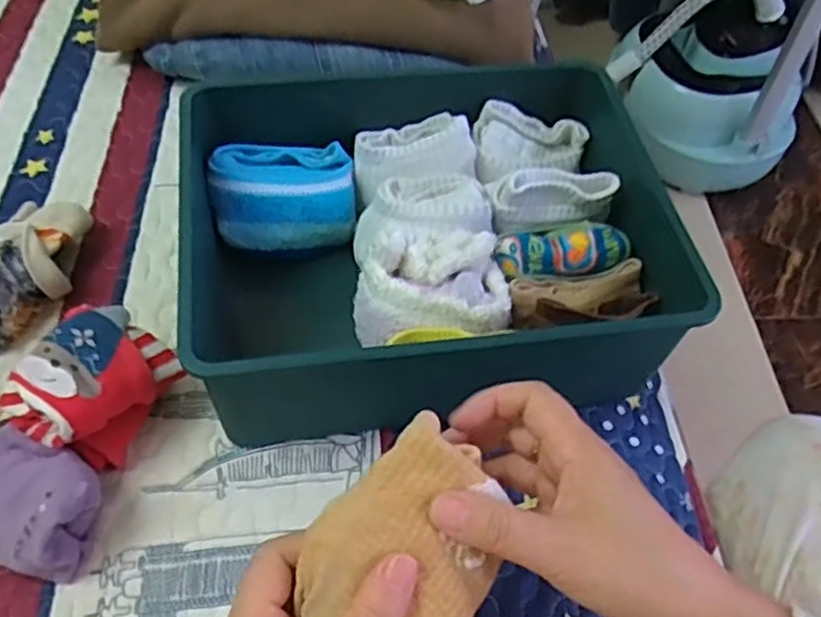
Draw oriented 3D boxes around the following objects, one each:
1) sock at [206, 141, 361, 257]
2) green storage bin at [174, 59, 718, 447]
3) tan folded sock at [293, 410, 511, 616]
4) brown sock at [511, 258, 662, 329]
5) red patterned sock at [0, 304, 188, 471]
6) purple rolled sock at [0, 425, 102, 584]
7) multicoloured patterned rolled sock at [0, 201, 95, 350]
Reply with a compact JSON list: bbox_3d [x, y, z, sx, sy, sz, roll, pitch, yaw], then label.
[{"bbox_3d":[-0.091,-0.079,0.530,0.101,0.061,0.060,-6,55,-5],"label":"sock"},{"bbox_3d":[0.010,-0.050,0.496,0.299,0.108,0.235,-7,55,-6],"label":"green storage bin"},{"bbox_3d":[0.000,0.098,0.299,0.070,0.039,0.092,36,59,21],"label":"tan folded sock"},{"bbox_3d":[0.111,-0.007,0.467,0.091,0.024,0.044,-8,57,-6],"label":"brown sock"},{"bbox_3d":[-0.193,0.050,0.442,0.073,0.069,0.090,32,60,20],"label":"red patterned sock"},{"bbox_3d":[-0.216,0.111,0.408,0.080,0.056,0.064,18,56,11],"label":"purple rolled sock"},{"bbox_3d":[-0.273,-0.031,0.501,0.066,0.054,0.124,17,56,11],"label":"multicoloured patterned rolled sock"}]

